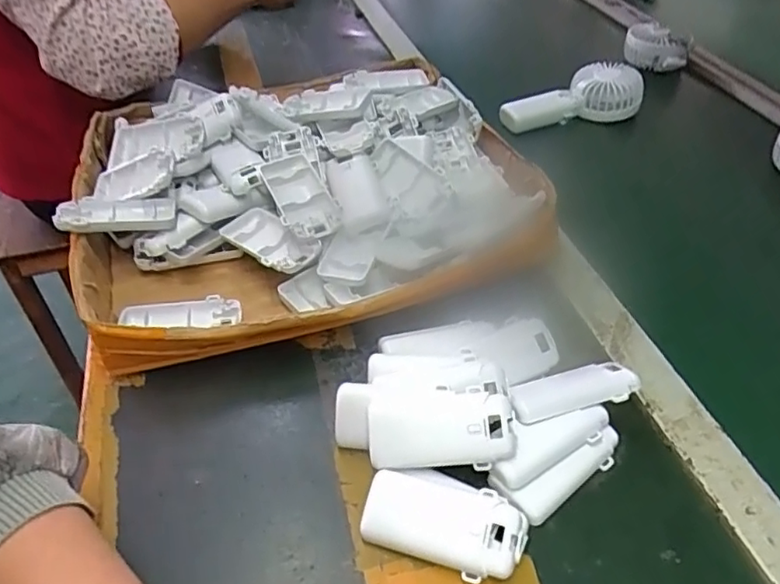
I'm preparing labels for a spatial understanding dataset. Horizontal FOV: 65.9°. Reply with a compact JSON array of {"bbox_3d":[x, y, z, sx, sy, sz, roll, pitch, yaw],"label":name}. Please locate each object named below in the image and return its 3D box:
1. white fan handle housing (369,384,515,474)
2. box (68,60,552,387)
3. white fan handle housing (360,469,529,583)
[{"bbox_3d":[0.032,0.087,0.393,0.092,0.024,0.042,-2,43,0],"label":"white fan handle housing"},{"bbox_3d":[-0.086,-0.106,0.587,0.402,0.100,0.364,-12,44,-11],"label":"box"},{"bbox_3d":[0.032,0.142,0.368,0.097,0.029,0.045,11,44,13],"label":"white fan handle housing"}]

